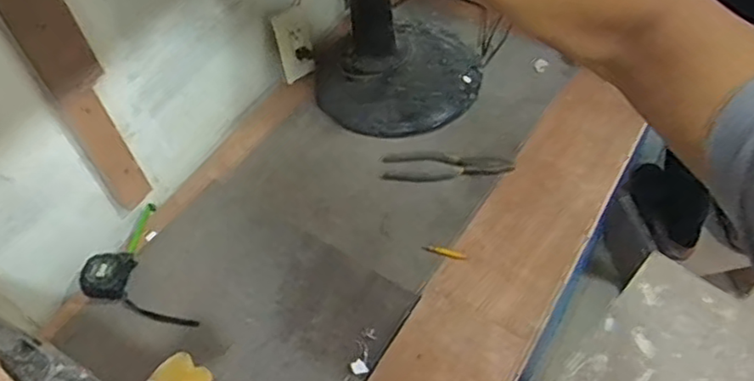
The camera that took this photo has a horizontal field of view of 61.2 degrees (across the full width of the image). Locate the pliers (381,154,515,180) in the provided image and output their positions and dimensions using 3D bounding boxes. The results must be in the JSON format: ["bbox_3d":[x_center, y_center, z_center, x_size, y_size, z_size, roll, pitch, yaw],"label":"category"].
[{"bbox_3d":[0.114,-0.040,1.028,0.204,0.010,0.045,1,53,6],"label":"pliers"}]

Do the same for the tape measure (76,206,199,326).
[{"bbox_3d":[-0.365,0.128,0.941,0.130,0.039,0.244,-24,54,-13],"label":"tape measure"}]

